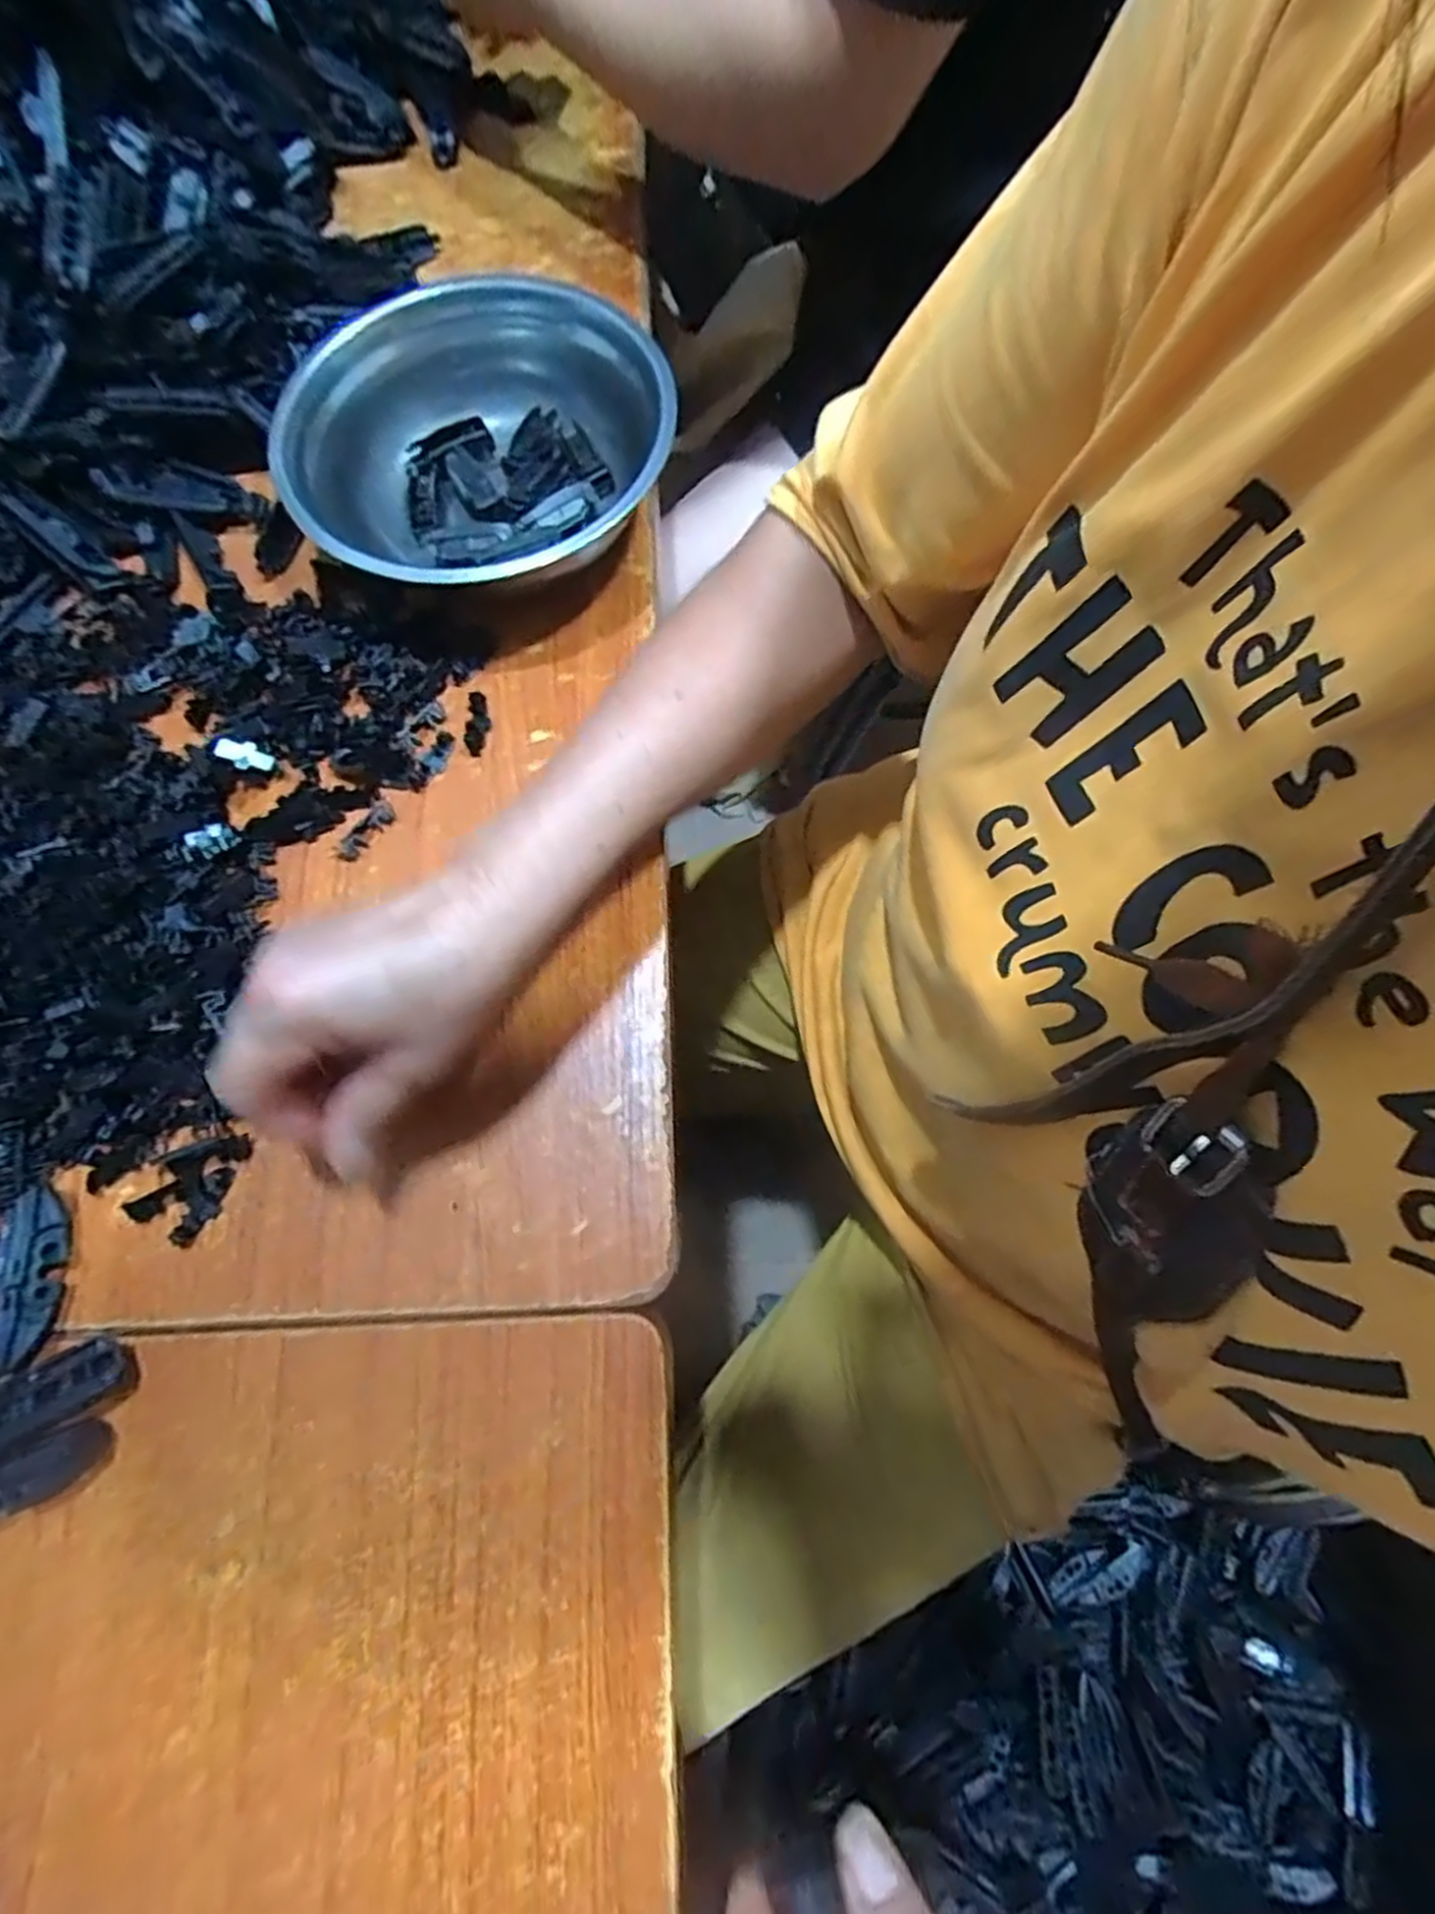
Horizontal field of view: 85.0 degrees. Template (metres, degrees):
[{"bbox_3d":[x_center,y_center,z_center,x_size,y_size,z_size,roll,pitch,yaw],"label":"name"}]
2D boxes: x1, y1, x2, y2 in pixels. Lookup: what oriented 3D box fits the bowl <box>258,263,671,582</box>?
[{"bbox_3d":[-0.126,-0.266,0.421,0.195,0.054,0.186,0,74,1],"label":"bowl"}]

